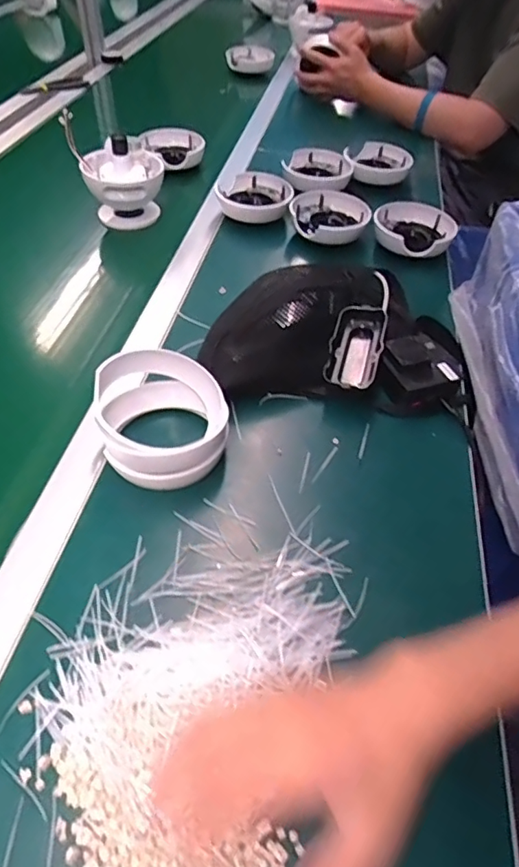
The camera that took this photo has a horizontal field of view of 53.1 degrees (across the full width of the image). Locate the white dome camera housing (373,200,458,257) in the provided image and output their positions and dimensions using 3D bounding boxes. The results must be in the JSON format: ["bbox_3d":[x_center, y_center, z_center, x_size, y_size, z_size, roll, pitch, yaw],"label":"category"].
[{"bbox_3d":[0.224,-0.295,0.763,0.116,0.037,0.114,13,50,8],"label":"white dome camera housing"}]

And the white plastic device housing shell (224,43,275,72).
[{"bbox_3d":[-0.023,-0.968,1.337,0.123,0.032,0.126,4,49,1],"label":"white plastic device housing shell"}]

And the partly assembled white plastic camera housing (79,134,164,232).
[{"bbox_3d":[-0.196,-0.364,0.754,0.113,0.114,0.098,-7,50,-9],"label":"partly assembled white plastic camera housing"}]

